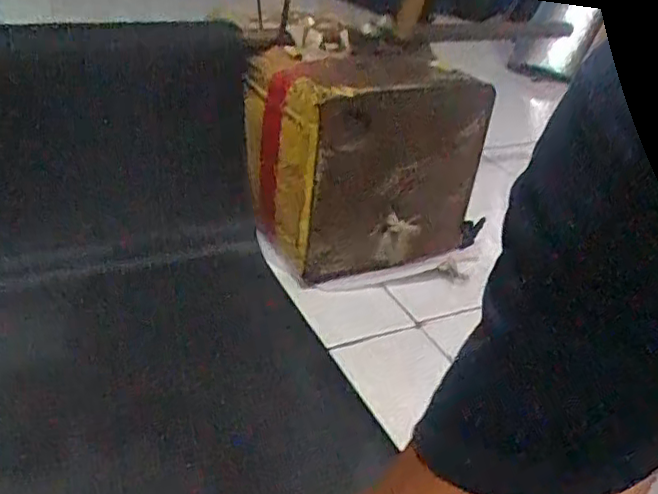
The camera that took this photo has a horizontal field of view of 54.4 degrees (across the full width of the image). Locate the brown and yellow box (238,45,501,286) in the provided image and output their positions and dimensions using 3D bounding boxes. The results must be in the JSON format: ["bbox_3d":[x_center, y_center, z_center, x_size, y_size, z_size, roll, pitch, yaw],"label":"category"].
[{"bbox_3d":[0.051,-0.103,0.802,0.274,0.243,0.154,-10,35,-25],"label":"brown and yellow box"}]

